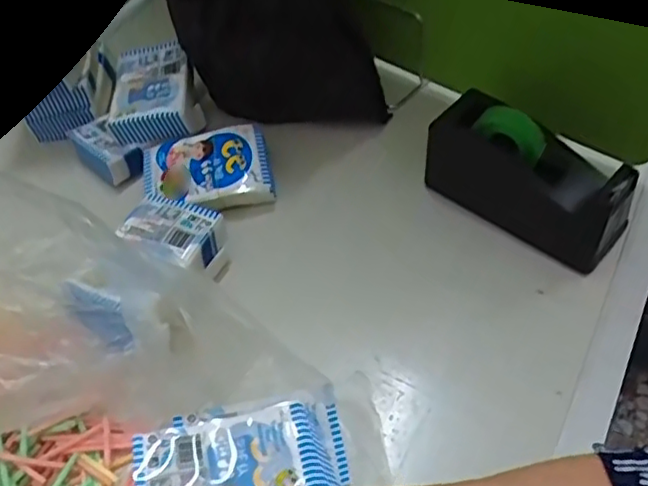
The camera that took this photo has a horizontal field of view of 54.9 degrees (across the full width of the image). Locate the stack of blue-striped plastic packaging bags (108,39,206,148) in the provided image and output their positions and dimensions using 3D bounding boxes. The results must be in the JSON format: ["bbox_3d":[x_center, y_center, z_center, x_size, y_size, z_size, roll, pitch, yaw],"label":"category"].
[{"bbox_3d":[-0.157,-0.140,0.577,0.076,0.024,0.115,-8,52,0],"label":"stack of blue-striped plastic packaging bags"}]

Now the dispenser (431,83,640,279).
[{"bbox_3d":[0.155,-0.054,0.476,0.152,0.091,0.059,36,64,28],"label":"dispenser"}]

